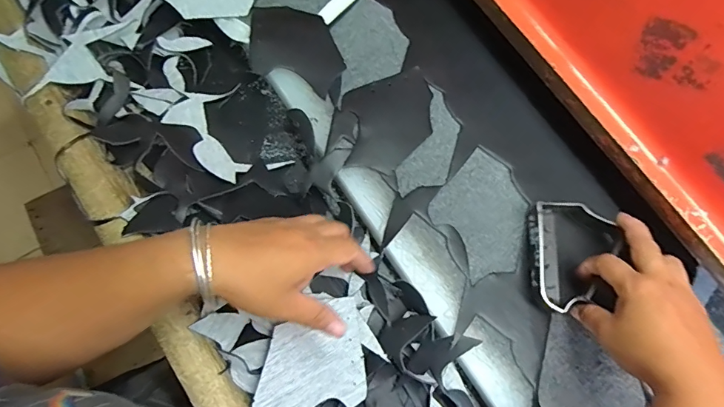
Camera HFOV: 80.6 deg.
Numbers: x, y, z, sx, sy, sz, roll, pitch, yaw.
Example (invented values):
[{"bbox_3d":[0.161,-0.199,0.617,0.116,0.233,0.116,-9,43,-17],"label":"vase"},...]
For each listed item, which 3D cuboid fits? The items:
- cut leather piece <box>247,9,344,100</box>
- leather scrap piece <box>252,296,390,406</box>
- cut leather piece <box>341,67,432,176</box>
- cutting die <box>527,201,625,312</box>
[{"bbox_3d":[-0.075,-0.181,0.496,0.108,0.020,0.095,11,75,1],"label":"cut leather piece"},{"bbox_3d":[-0.043,0.156,0.409,0.121,0.029,0.094,-25,78,-8],"label":"leather scrap piece"},{"bbox_3d":[0.030,-0.095,0.483,0.100,0.004,0.118,-5,76,-3],"label":"cut leather piece"},{"bbox_3d":[0.210,0.053,0.426,0.081,0.031,0.105,3,75,-1],"label":"cutting die"}]

